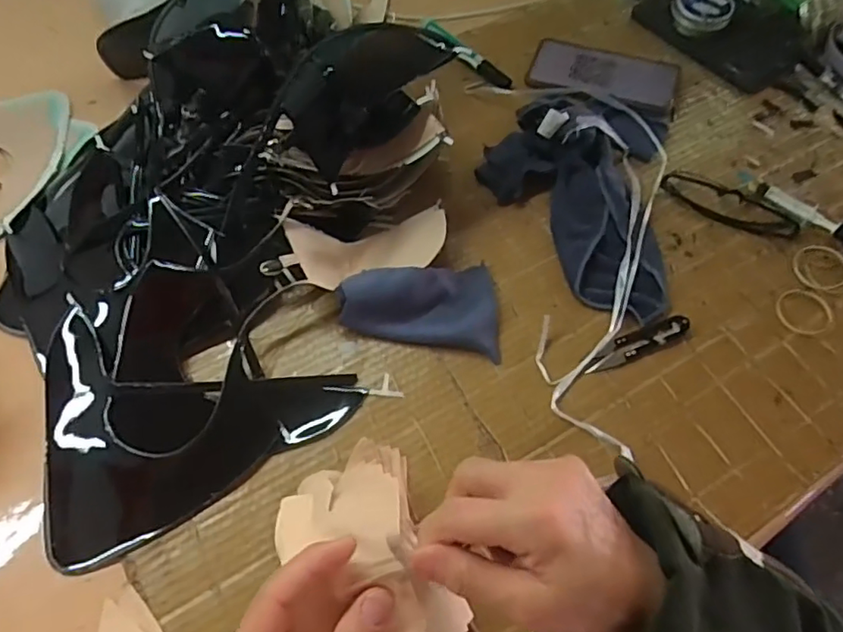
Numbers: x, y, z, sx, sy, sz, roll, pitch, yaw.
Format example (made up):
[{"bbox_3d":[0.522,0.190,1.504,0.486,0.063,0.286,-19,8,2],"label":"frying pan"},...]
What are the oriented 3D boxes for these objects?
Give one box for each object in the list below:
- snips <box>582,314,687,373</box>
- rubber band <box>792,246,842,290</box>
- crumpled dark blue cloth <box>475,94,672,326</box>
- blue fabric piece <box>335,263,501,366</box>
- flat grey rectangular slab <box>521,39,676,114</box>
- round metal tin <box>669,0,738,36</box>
[{"bbox_3d":[0.194,0.024,0.514,0.100,0.008,0.021,-21,65,-10],"label":"snips"},{"bbox_3d":[0.383,-0.047,0.553,0.048,0.005,0.046,-2,71,6],"label":"rubber band"},{"bbox_3d":[0.152,-0.131,0.565,0.187,0.056,0.257,7,63,4],"label":"crumpled dark blue cloth"},{"bbox_3d":[-0.001,-0.013,0.515,0.139,0.040,0.090,1,63,0],"label":"blue fabric piece"},{"bbox_3d":[0.207,-0.277,0.660,0.162,0.013,0.087,19,64,9],"label":"flat grey rectangular slab"},{"bbox_3d":[0.331,-0.361,0.688,0.072,0.024,0.072,0,63,0],"label":"round metal tin"}]

